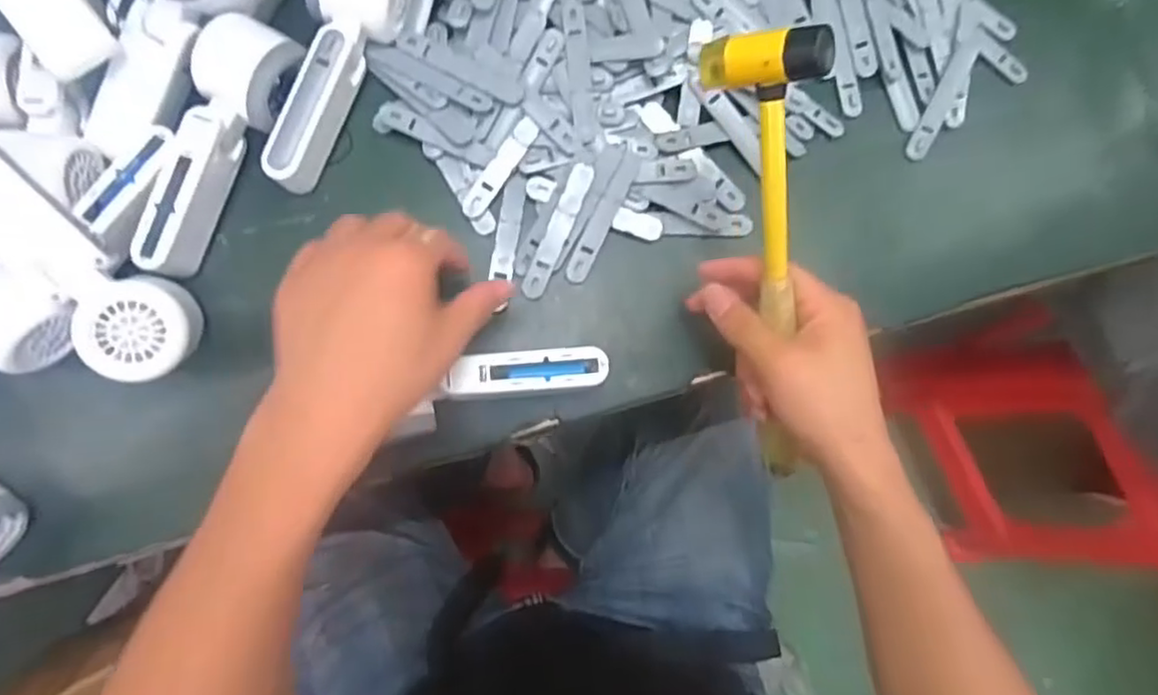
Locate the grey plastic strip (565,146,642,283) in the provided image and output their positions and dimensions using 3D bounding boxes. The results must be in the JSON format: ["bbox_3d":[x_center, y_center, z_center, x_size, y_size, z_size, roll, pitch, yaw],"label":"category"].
[{"bbox_3d":[0.016,-0.090,0.459,0.017,0.004,0.098,25,91,-19],"label":"grey plastic strip"}]

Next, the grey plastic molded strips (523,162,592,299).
[{"bbox_3d":[-0.014,-0.078,0.453,0.015,0.004,0.094,23,91,5],"label":"grey plastic molded strips"}]

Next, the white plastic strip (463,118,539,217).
[{"bbox_3d":[-0.053,-0.121,0.458,0.016,0.004,0.075,35,91,-2],"label":"white plastic strip"}]

